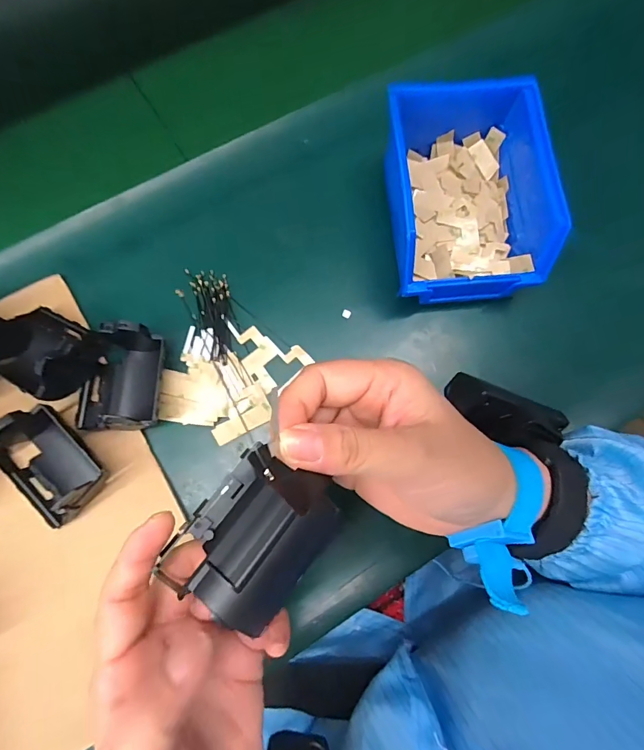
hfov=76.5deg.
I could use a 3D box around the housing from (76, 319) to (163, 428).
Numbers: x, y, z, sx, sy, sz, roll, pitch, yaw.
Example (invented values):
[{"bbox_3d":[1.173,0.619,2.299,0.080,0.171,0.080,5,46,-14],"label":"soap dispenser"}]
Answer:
[{"bbox_3d":[-0.140,0.002,0.282,0.048,0.030,0.071,7,78,0],"label":"housing"}]

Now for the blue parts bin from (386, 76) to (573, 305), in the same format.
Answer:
[{"bbox_3d":[0.099,-0.141,0.312,0.111,0.078,0.164,-5,78,-2],"label":"blue parts bin"}]

